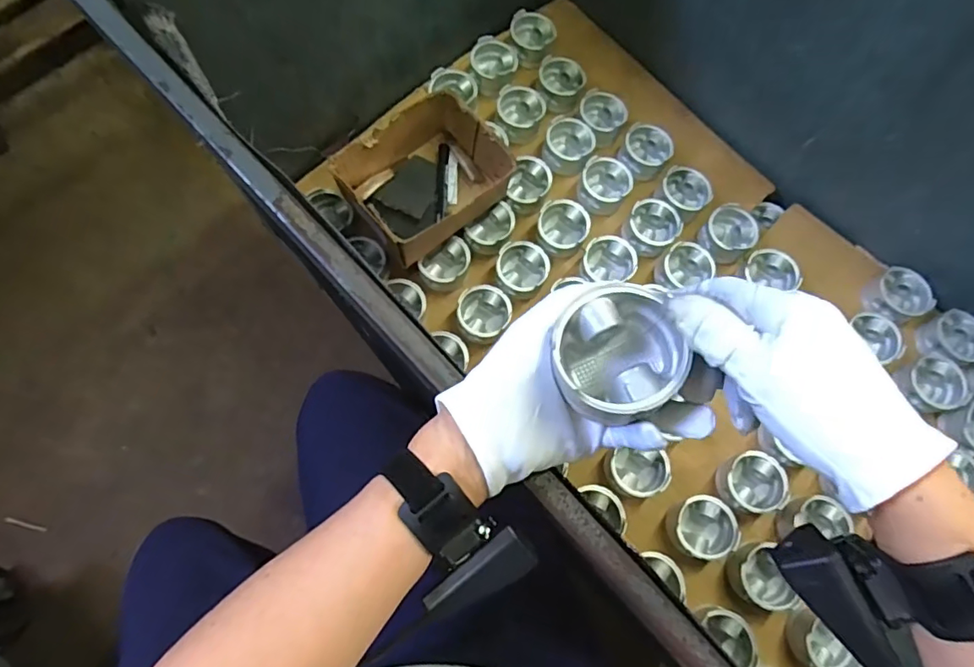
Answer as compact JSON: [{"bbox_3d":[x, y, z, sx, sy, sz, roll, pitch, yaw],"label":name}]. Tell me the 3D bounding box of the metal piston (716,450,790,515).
[{"bbox_3d":[0.356,0.202,0.732,0.079,0.053,0.078,1,74,-2],"label":"metal piston"}]

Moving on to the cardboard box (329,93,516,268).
[{"bbox_3d":[-0.089,-0.220,0.787,0.204,0.111,0.168,-36,79,-11],"label":"cardboard box"}]

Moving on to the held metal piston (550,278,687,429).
[{"bbox_3d":[0.079,0.011,0.328,0.072,0.047,0.078,0,75,0],"label":"held metal piston"}]

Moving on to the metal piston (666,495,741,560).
[{"bbox_3d":[0.286,0.256,0.711,0.078,0.041,0.076,1,74,-2],"label":"metal piston"}]

